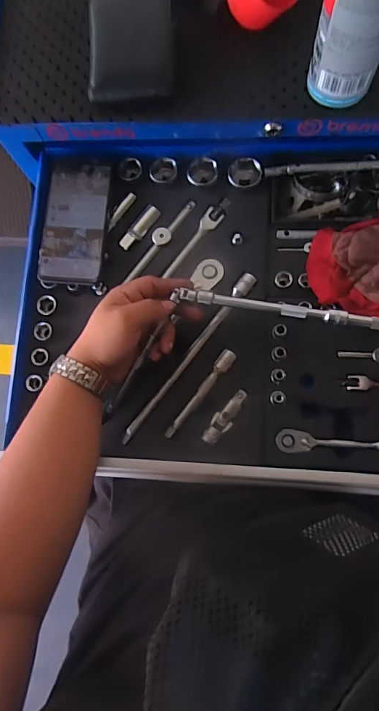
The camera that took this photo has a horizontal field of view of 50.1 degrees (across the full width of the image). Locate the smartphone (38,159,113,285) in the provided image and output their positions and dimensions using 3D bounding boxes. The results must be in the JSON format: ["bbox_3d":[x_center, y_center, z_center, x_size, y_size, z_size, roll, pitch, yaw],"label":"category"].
[{"bbox_3d":[-0.140,-0.165,0.496,0.074,0.014,0.153,2,80,6],"label":"smartphone"}]

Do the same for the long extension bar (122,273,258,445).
[{"bbox_3d":[0.001,0.001,0.476,0.017,0.013,0.244,37,85,11],"label":"long extension bar"}]

